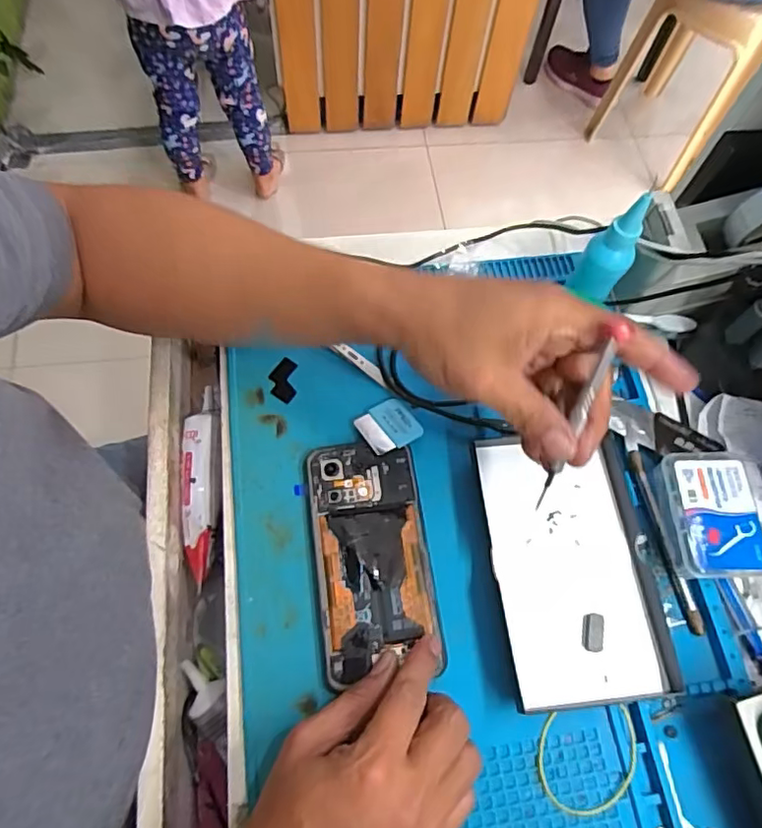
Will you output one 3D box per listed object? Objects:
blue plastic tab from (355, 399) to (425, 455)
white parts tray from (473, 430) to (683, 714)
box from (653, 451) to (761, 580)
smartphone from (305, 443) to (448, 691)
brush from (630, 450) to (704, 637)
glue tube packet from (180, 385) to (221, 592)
[{"bbox_3d":[0.005,0.010,0.425,0.038,0.006,0.037,-31,71,-16],"label":"blue plastic tab"},{"bbox_3d":[0.128,0.099,0.384,0.104,0.020,0.170,-3,66,-5],"label":"white parts tray"},{"bbox_3d":[0.223,0.071,0.394,0.059,0.039,0.085,1,66,-2],"label":"box"},{"bbox_3d":[-0.007,0.093,0.389,0.076,0.008,0.151,-9,67,-1],"label":"smartphone"},{"bbox_3d":[0.200,0.087,0.401,0.008,0.010,0.126,-9,67,-7],"label":"brush"},{"bbox_3d":[-0.145,0.052,0.458,0.032,0.016,0.160,-3,66,-5],"label":"glue tube packet"}]

